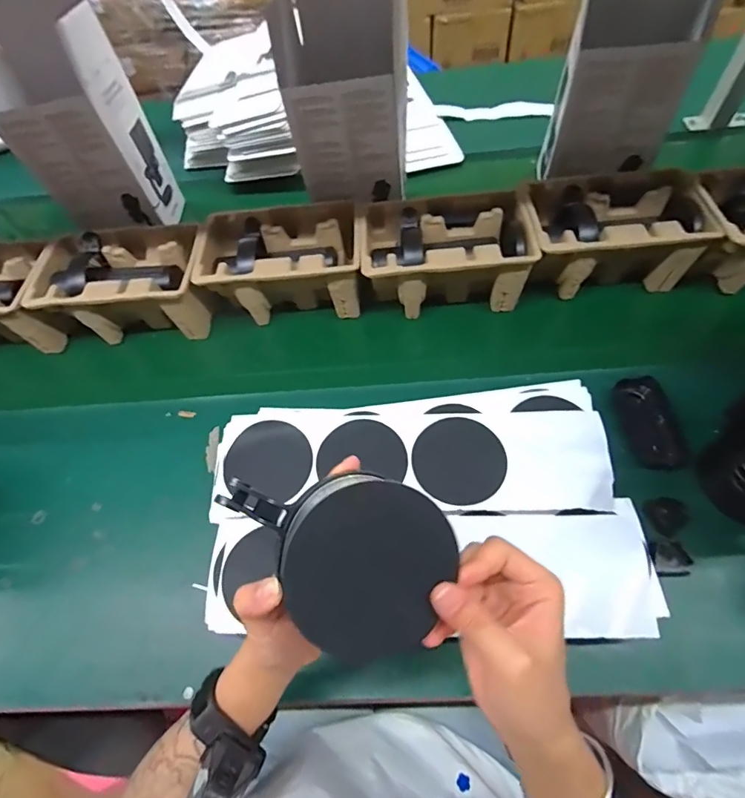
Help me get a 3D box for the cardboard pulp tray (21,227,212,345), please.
[{"bbox_3d":[-0.356,-0.164,0.641,0.228,0.099,0.140,-5,60,-1],"label":"cardboard pulp tray"}]

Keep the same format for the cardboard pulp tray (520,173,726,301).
[{"bbox_3d":[0.317,-0.225,0.612,0.225,0.109,0.145,-4,60,-1],"label":"cardboard pulp tray"}]

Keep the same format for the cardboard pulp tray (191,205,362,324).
[{"bbox_3d":[-0.129,-0.195,0.637,0.224,0.100,0.136,-1,60,1],"label":"cardboard pulp tray"}]

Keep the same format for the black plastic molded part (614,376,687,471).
[{"bbox_3d":[0.319,0.026,0.499,0.047,0.018,0.108,-3,60,0],"label":"black plastic molded part"}]

